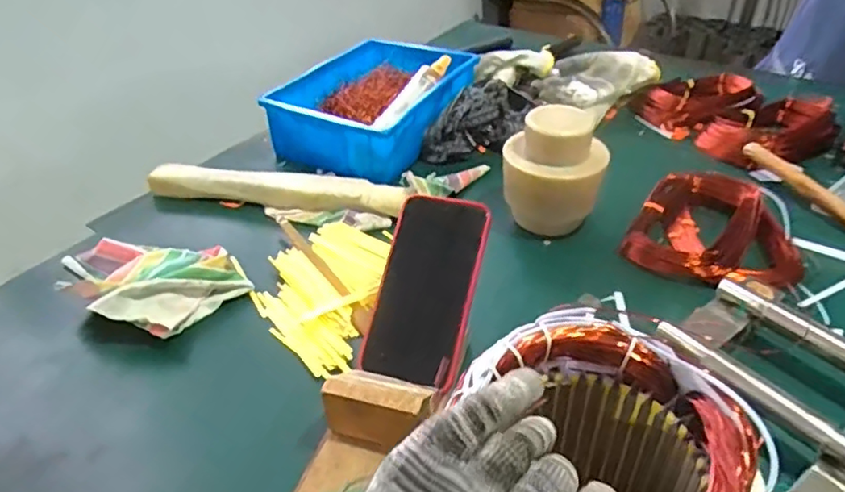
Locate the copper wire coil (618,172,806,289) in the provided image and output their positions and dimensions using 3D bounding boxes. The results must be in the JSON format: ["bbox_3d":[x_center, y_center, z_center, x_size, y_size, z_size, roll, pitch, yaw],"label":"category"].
[{"bbox_3d":[0.314,-0.012,0.645,0.166,0.057,0.148,20,42,27],"label":"copper wire coil"}]

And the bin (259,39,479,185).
[{"bbox_3d":[-0.070,-0.208,0.872,0.203,0.080,0.279,17,40,23],"label":"bin"}]

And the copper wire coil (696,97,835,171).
[{"bbox_3d":[0.475,-0.160,0.834,0.165,0.054,0.111,-15,38,-17],"label":"copper wire coil"}]

